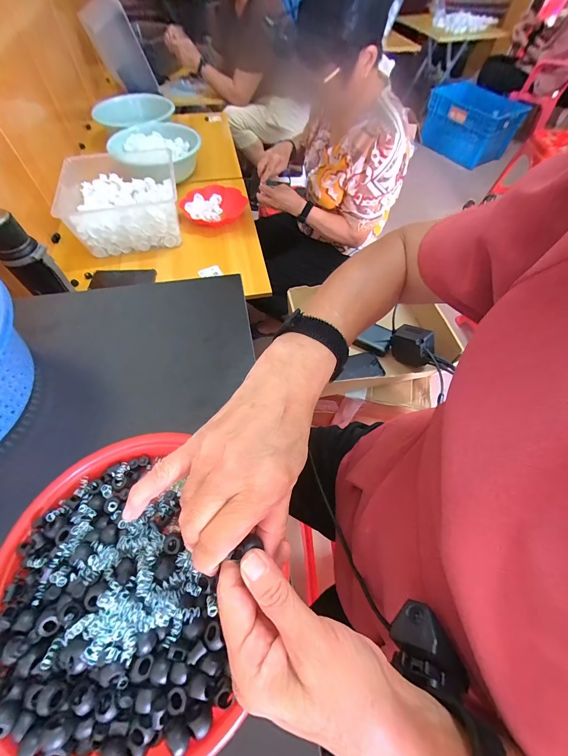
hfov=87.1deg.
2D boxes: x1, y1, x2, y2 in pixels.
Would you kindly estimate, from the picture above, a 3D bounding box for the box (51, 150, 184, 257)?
[{"bbox_3d":[-0.478,-0.545,0.900,0.315,0.126,0.340,-11,61,-9],"label":"box"}]

